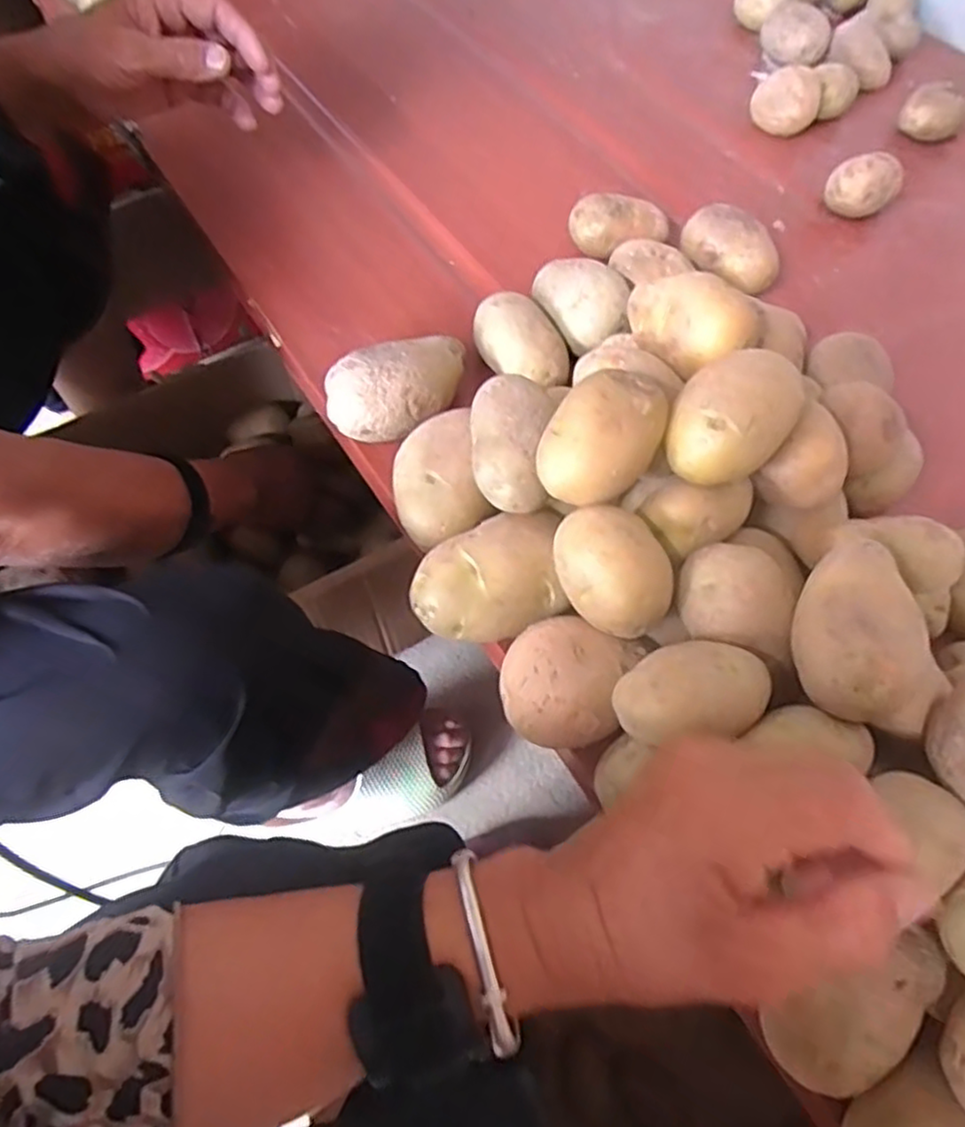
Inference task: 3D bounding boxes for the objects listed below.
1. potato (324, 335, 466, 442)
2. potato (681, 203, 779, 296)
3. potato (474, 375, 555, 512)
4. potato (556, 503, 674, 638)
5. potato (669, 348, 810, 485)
[{"bbox_3d":[-0.051,-0.108,0.438,0.101,0.051,0.060,-25,64,-13],"label":"potato"},{"bbox_3d":[0.180,-0.223,0.505,0.073,0.043,0.051,20,62,11],"label":"potato"},{"bbox_3d":[0.018,-0.061,0.359,0.046,0.037,0.076,1,59,0],"label":"potato"},{"bbox_3d":[0.057,0.005,0.316,0.042,0.041,0.063,-36,67,-18],"label":"potato"},{"bbox_3d":[0.115,-0.065,0.323,0.051,0.034,0.057,29,64,15],"label":"potato"}]

